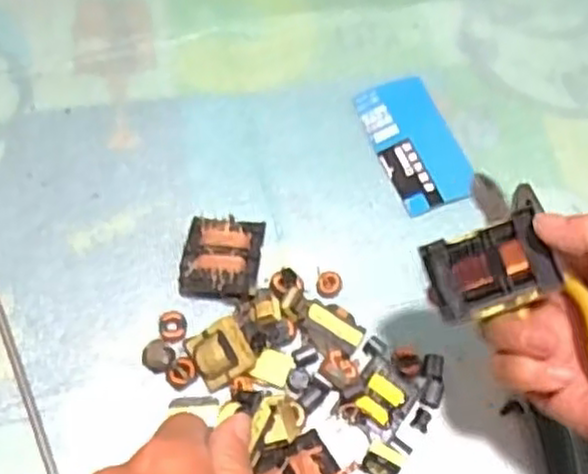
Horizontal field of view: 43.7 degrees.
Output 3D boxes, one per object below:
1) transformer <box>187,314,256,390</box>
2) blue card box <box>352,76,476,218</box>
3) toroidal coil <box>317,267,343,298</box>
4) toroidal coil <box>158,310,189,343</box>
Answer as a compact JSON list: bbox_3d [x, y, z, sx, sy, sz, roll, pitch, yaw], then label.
[{"bbox_3d":[-0.045,0.072,0.453,0.036,0.017,0.037,-38,83,18],"label":"transformer"},{"bbox_3d":[0.090,-0.070,0.540,0.059,0.009,0.106,-18,68,-11],"label":"blue card box"},{"bbox_3d":[0.024,0.031,0.494,0.017,0.010,0.021,-4,66,-4],"label":"toroidal coil"},{"bbox_3d":[-0.078,0.058,0.475,0.019,0.011,0.021,-19,68,-11],"label":"toroidal coil"}]

